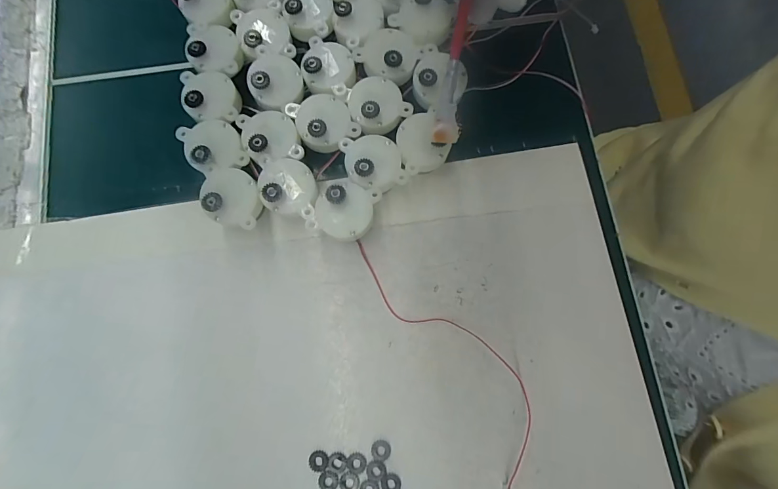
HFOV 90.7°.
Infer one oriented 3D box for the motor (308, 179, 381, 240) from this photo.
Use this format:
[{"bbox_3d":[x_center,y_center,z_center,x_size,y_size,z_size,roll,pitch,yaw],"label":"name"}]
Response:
[{"bbox_3d":[-0.025,-0.018,0.223,0.037,0.031,0.033,17,79,4],"label":"motor"}]

